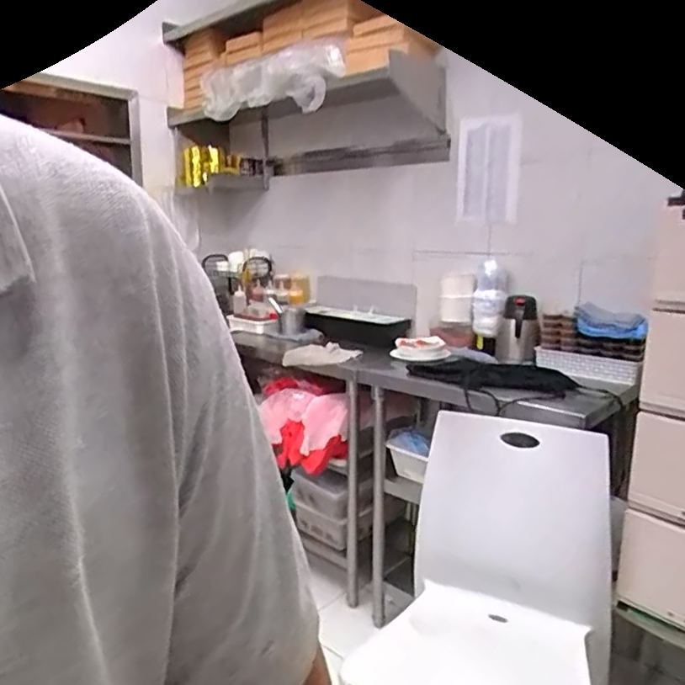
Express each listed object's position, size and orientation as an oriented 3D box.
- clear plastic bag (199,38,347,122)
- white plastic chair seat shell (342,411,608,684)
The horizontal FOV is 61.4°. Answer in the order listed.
[{"bbox_3d":[-0.236,-0.777,1.762,0.177,0.194,0.611,-6,12,-35],"label":"clear plastic bag"},{"bbox_3d":[0.285,0.402,1.076,0.367,0.432,0.487,5,11,24],"label":"white plastic chair seat shell"}]

